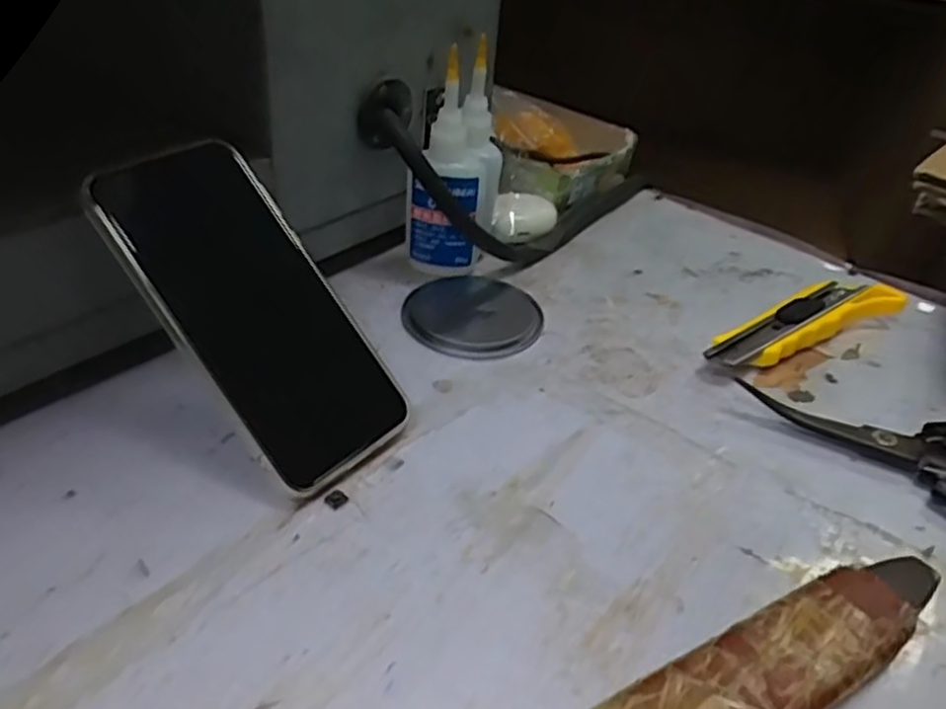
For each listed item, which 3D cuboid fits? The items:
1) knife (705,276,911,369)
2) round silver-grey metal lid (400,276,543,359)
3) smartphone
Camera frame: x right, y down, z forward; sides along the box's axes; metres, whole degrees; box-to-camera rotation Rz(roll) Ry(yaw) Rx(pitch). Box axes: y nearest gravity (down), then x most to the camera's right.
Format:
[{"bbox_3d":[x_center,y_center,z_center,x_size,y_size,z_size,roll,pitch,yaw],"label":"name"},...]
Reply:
[{"bbox_3d":[0.193,-0.019,0.444,0.147,0.022,0.037,-16,42,-26],"label":"knife"},{"bbox_3d":[0.000,-0.025,0.441,0.078,0.005,0.080,4,37,-3],"label":"round silver-grey metal lid"},{"bbox_3d":[-0.099,-0.021,0.339,0.079,0.015,0.166,-35,90,-42],"label":"smartphone"}]

